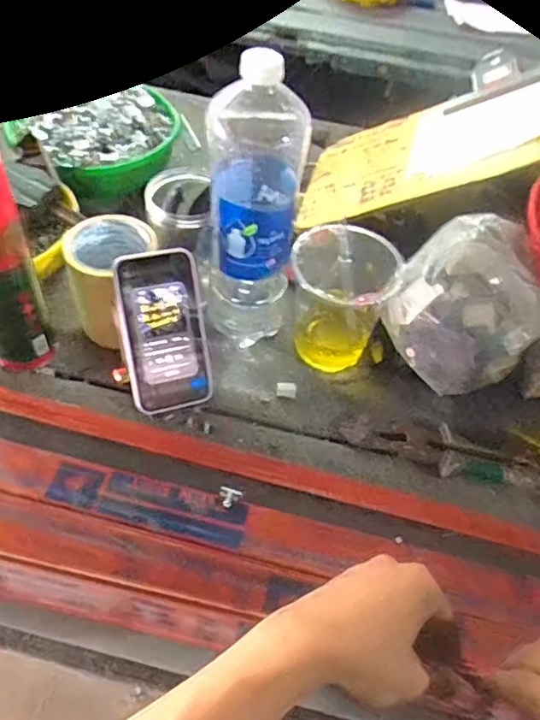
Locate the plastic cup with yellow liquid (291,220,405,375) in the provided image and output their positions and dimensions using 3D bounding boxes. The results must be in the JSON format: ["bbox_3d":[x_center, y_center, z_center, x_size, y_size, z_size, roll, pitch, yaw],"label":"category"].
[{"bbox_3d":[0.072,-0.064,0.619,0.106,0.147,0.103,3,54,-4],"label":"plastic cup with yellow liquid"}]

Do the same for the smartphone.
[{"bbox_3d":[-0.106,-0.027,0.584,0.085,0.164,0.009,-14,21,-20],"label":"smartphone"}]

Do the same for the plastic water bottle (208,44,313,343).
[{"bbox_3d":[-0.016,-0.140,0.554,0.082,0.303,0.081,4,54,-3],"label":"plastic water bottle"}]

